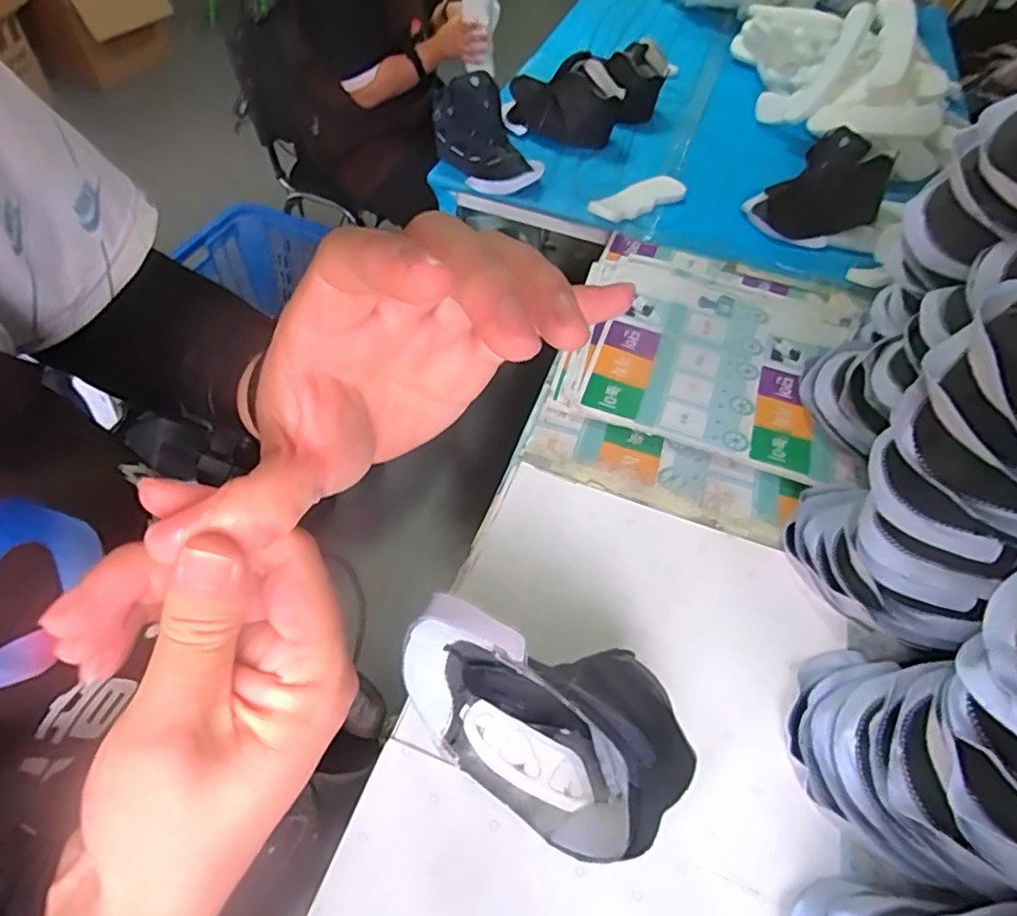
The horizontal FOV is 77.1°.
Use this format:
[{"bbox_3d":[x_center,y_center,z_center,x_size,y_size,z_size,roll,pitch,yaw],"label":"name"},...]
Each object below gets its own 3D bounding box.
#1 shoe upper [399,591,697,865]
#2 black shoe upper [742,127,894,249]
[{"bbox_3d":[0.033,0.237,0.608,0.273,0.187,0.149,32,56,18],"label":"shoe upper"},{"bbox_3d":[0.647,-0.540,1.323,0.255,0.066,0.193,-37,83,18],"label":"black shoe upper"}]

